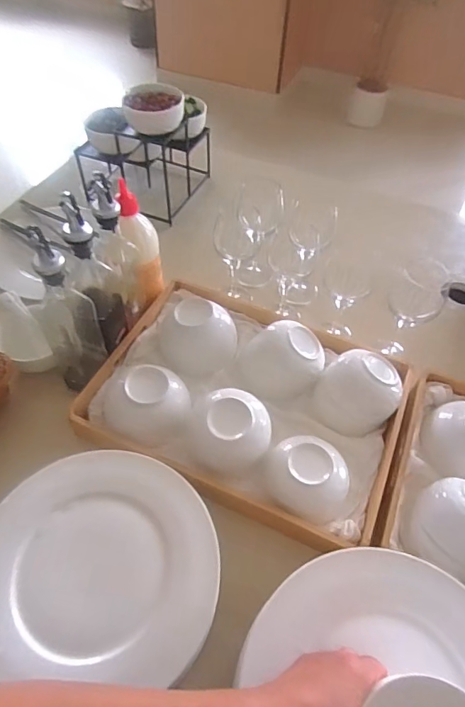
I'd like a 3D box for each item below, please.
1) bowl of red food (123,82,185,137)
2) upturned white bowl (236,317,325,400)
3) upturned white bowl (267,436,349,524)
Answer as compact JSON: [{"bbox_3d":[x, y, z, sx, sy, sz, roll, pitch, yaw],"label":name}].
[{"bbox_3d":[-0.140,-0.438,0.811,0.107,0.057,0.094,-1,52,-6],"label":"bowl of red food"},{"bbox_3d":[0.074,0.000,0.649,0.122,0.061,0.099,10,47,3],"label":"upturned white bowl"},{"bbox_3d":[0.092,0.147,0.552,0.103,0.051,0.092,31,56,19],"label":"upturned white bowl"}]

